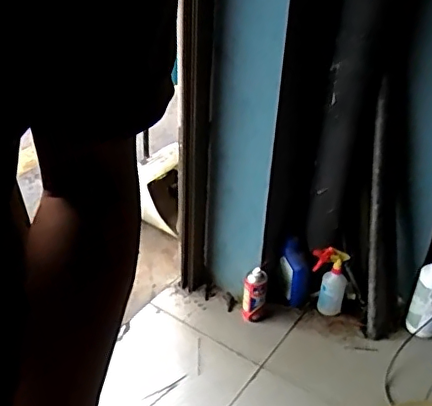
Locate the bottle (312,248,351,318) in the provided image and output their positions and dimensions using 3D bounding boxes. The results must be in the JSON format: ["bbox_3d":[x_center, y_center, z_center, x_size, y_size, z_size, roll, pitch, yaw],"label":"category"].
[{"bbox_3d":[0.315,0.226,1.596,0.090,0.273,0.059,7,36,6],"label":"bottle"}]

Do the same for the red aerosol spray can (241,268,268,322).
[{"bbox_3d":[0.109,0.266,1.626,0.071,0.193,0.075,2,36,-1],"label":"red aerosol spray can"}]

